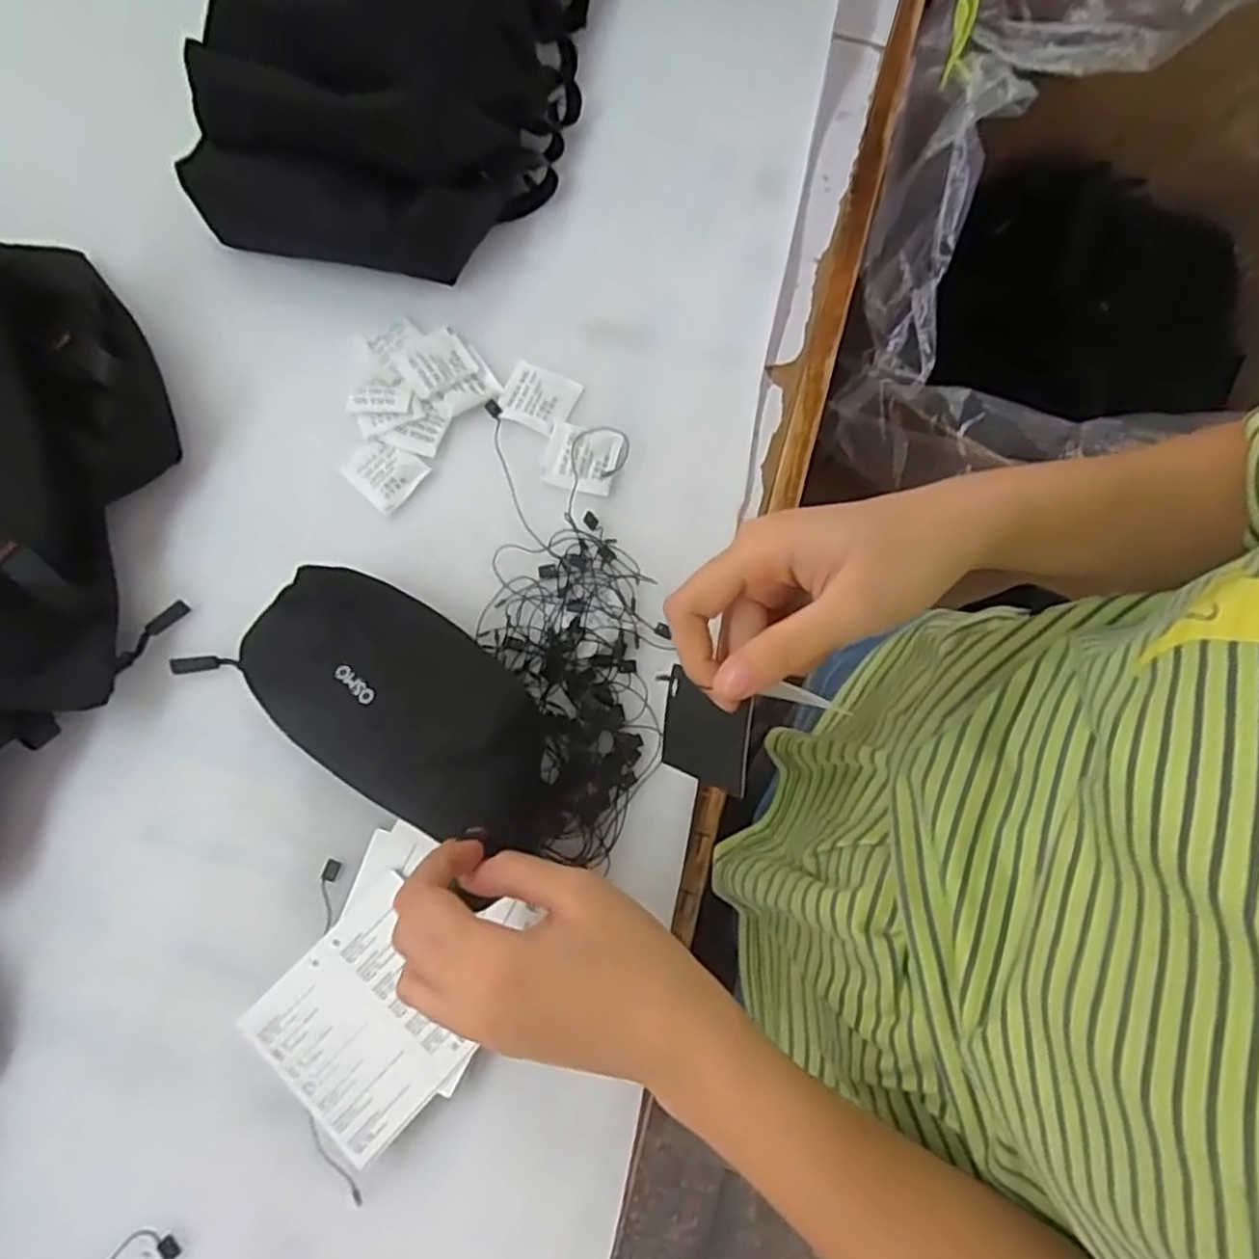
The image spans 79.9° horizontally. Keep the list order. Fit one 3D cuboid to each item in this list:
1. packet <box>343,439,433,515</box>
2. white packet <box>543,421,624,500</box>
[{"bbox_3d":[-0.143,-0.093,0.440,0.041,0.004,0.036,39,80,8],"label":"packet"},{"bbox_3d":[-0.027,-0.102,0.443,0.042,0.006,0.041,14,77,3],"label":"white packet"}]

